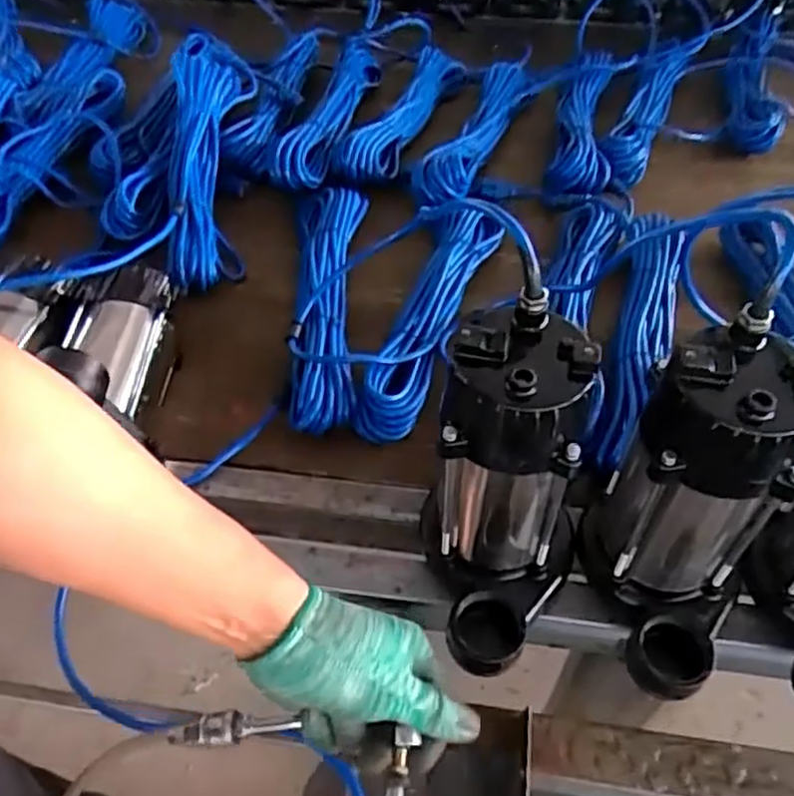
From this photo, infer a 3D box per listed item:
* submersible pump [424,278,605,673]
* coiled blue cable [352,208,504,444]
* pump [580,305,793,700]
[{"bbox_3d":[0.065,0.070,0.489,0.117,0.228,0.141,21,53,17],"label":"submersible pump"},{"bbox_3d":[0.037,-0.106,0.757,0.076,0.047,0.354,17,52,14],"label":"coiled blue cable"},{"bbox_3d":[0.213,0.084,0.481,0.109,0.239,0.154,-7,50,-6],"label":"pump"}]

